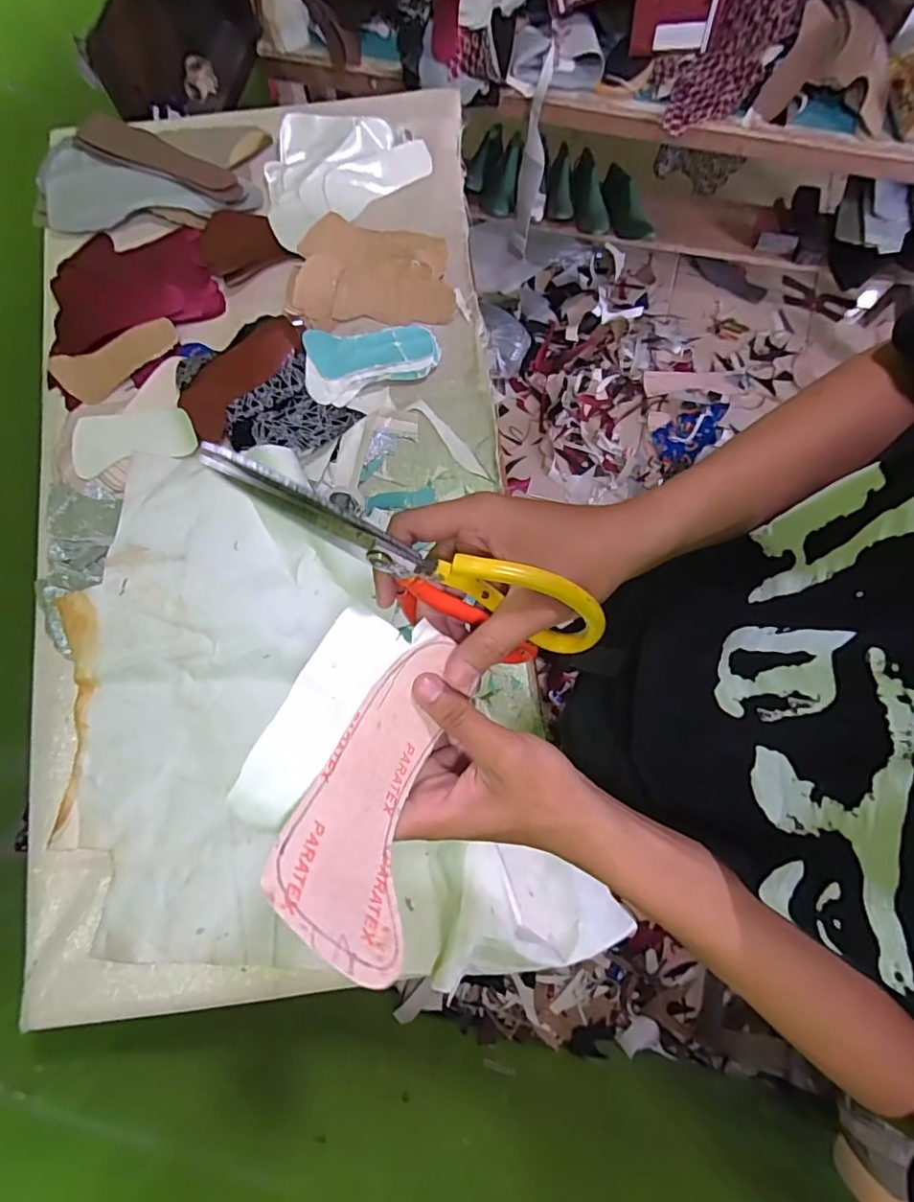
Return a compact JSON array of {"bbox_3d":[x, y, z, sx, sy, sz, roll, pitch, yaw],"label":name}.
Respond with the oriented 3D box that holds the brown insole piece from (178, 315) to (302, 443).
[{"bbox_3d":[-0.285,-0.298,0.717,0.074,0.009,0.186,36,81,-3],"label":"brown insole piece"}]

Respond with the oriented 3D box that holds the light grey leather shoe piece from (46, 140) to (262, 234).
[{"bbox_3d":[-0.443,-0.573,0.782,0.297,0.041,0.121,8,78,3],"label":"light grey leather shoe piece"}]

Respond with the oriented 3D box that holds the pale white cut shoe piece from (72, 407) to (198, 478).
[{"bbox_3d":[-0.416,-0.204,0.709,0.157,0.008,0.075,-3,99,1],"label":"pale white cut shoe piece"}]

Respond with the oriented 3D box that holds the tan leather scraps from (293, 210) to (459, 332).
[{"bbox_3d":[-0.114,-0.445,0.752,0.219,0.057,0.129,3,78,2],"label":"tan leather scraps"}]

